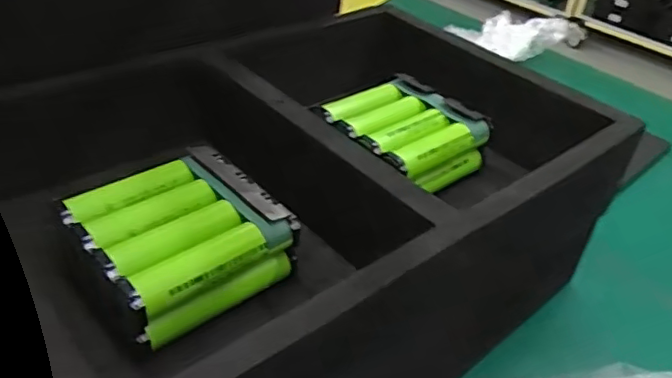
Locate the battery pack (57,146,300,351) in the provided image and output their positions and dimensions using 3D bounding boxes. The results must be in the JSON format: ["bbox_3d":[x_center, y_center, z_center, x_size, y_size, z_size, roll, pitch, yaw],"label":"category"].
[{"bbox_3d":[-0.127,0.039,0.485,0.143,0.059,0.134,-26,47,-36],"label":"battery pack"}]

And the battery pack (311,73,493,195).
[{"bbox_3d":[0.070,-0.054,0.638,0.141,0.057,0.128,-27,48,-36],"label":"battery pack"}]

